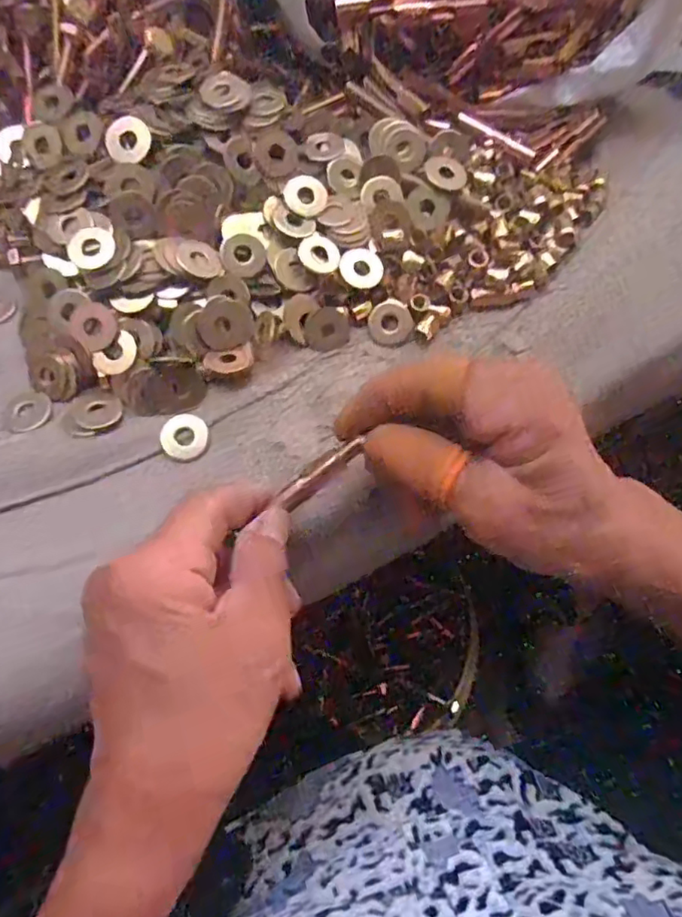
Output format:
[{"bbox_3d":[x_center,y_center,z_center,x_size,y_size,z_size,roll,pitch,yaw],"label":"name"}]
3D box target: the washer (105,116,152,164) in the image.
[{"bbox_3d":[-0.096,-0.145,0.266,0.021,0.004,0.024,21,75,0],"label":"washer"}]

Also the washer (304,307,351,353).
[{"bbox_3d":[-0.007,-0.062,0.284,0.023,0.004,0.020,-22,94,-12],"label":"washer"}]

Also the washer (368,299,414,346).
[{"bbox_3d":[0.024,-0.066,0.288,0.021,0.004,0.022,-17,86,1],"label":"washer"}]

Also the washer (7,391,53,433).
[{"bbox_3d":[-0.140,-0.021,0.264,0.020,0.004,0.019,0,67,1],"label":"washer"}]

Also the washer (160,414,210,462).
[{"bbox_3d":[-0.070,-0.010,0.262,0.020,0.004,0.022,-20,68,-8],"label":"washer"}]

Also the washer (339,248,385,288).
[{"bbox_3d":[0.010,-0.092,0.284,0.021,0.004,0.020,2,80,-9],"label":"washer"}]

